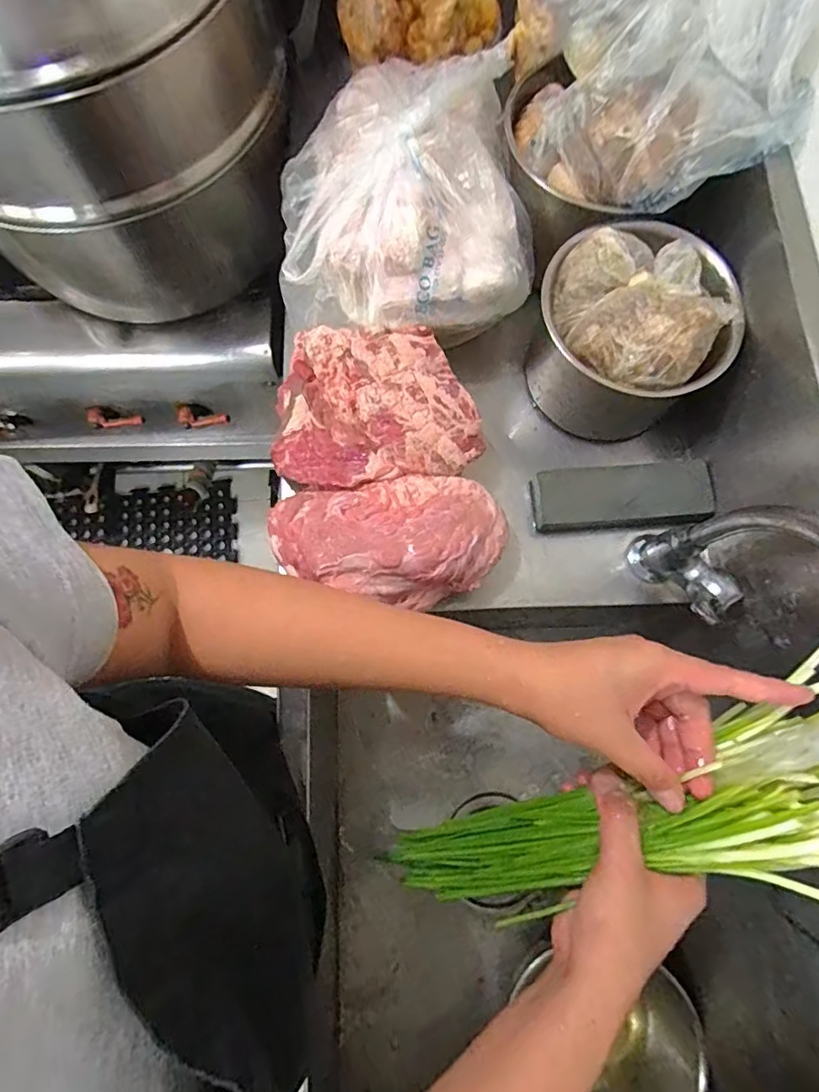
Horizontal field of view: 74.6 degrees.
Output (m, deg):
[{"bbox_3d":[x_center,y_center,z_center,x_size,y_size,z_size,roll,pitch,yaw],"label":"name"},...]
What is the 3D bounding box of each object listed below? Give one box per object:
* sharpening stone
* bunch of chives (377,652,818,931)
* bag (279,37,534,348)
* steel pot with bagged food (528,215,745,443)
[{"bbox_3d":[0.183,-0.044,0.473,0.150,0.028,0.055,-3,76,-1],"label":"sharpening stone"},{"bbox_3d":[0.124,0.181,0.349,0.328,0.062,0.082,-31,76,26],"label":"bunch of chives"},{"bbox_3d":[-0.008,-0.293,0.448,0.203,0.101,0.215,-6,76,-2],"label":"bag"},{"bbox_3d":[0.181,-0.178,0.451,0.133,0.126,0.146,0,76,-1],"label":"steel pot with bagged food"}]

